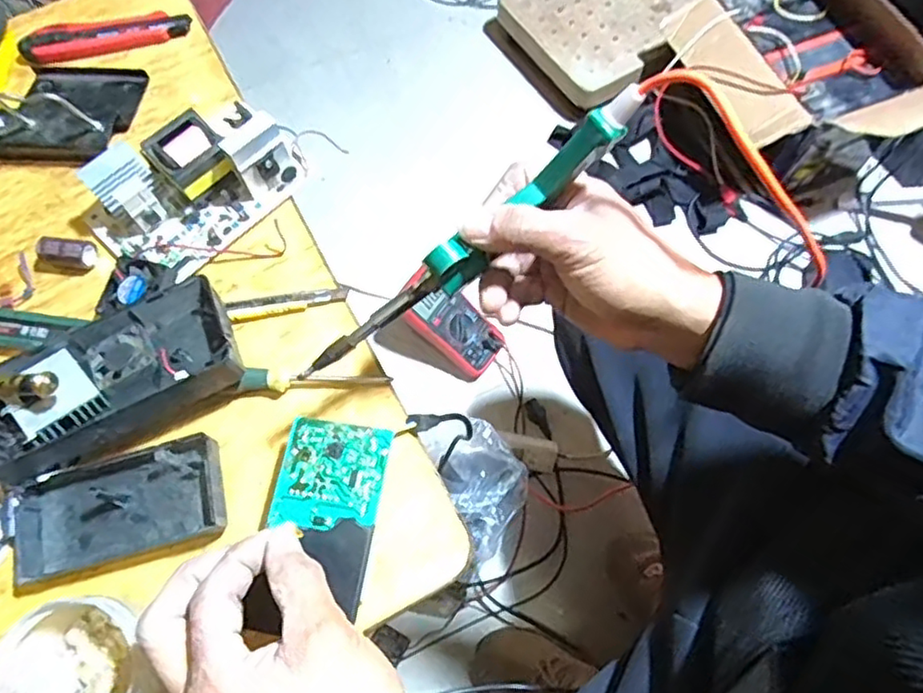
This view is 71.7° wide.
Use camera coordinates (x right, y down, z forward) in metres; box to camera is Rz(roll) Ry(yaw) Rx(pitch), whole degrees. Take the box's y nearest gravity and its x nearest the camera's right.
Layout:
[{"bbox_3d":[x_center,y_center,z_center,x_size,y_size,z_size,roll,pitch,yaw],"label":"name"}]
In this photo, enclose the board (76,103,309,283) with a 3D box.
[{"bbox_3d":[-0.213,-0.132,0.498,0.107,0.054,0.158,42,75,18],"label":"board"}]

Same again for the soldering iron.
[{"bbox_3d":[0.002,-0.054,0.355,0.231,0.031,0.022,-39,68,15],"label":"soldering iron"}]

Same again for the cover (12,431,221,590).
[{"bbox_3d":[-0.221,0.106,0.417,0.135,0.025,0.064,-15,67,-3],"label":"cover"}]

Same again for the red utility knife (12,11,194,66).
[{"bbox_3d":[-0.330,-0.287,0.591,0.149,0.017,0.036,-18,67,-5],"label":"red utility knife"}]

